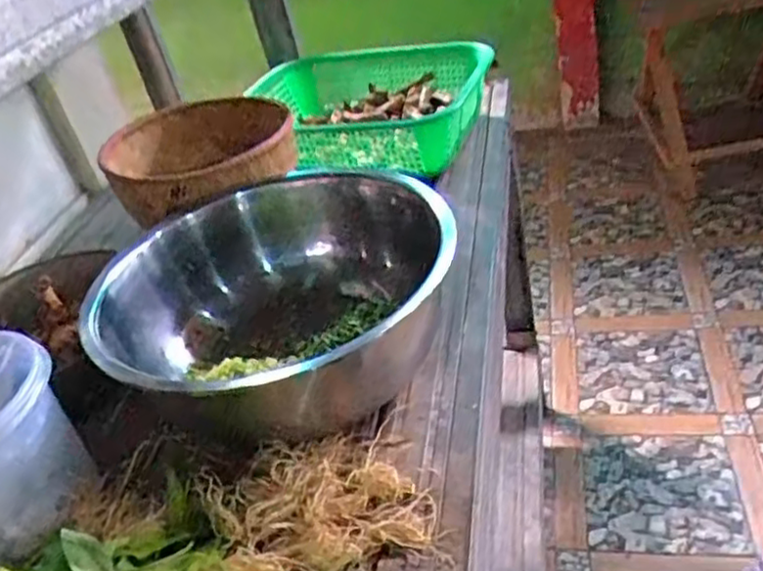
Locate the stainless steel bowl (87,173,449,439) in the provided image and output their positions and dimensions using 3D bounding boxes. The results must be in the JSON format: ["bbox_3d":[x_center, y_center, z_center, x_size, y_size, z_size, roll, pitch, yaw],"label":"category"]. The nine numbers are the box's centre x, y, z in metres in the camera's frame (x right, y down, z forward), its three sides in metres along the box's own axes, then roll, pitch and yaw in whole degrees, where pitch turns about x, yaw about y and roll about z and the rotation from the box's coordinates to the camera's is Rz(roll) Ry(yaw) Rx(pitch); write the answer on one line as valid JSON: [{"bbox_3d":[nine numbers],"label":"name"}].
[{"bbox_3d":[-0.098,0.030,0.757,0.289,0.170,0.338,10,42,31],"label":"stainless steel bowl"}]

